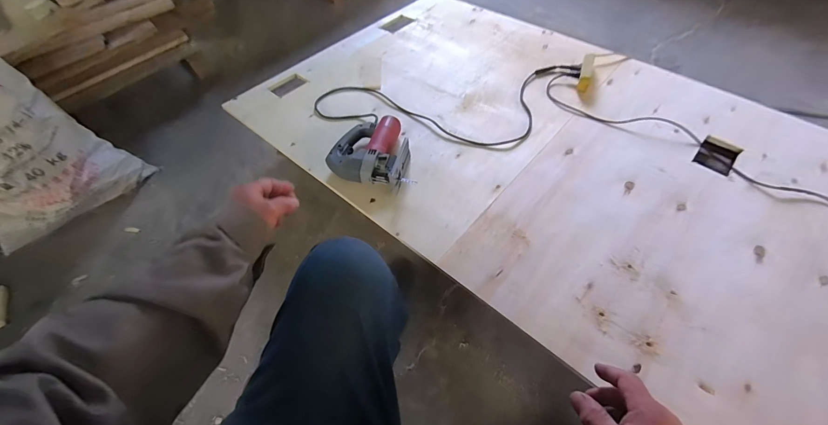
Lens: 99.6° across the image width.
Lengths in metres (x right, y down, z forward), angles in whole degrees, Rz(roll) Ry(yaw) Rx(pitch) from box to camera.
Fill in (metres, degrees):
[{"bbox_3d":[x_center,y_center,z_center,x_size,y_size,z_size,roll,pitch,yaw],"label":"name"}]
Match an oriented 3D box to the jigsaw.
[{"bbox_3d":[-0.105,-0.175,0.979,0.241,0.073,0.256,10,53,10],"label":"jigsaw"}]

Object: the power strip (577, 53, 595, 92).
[{"bbox_3d":[0.582,-0.471,1.185,0.035,0.058,0.168,16,54,14],"label":"power strip"}]

